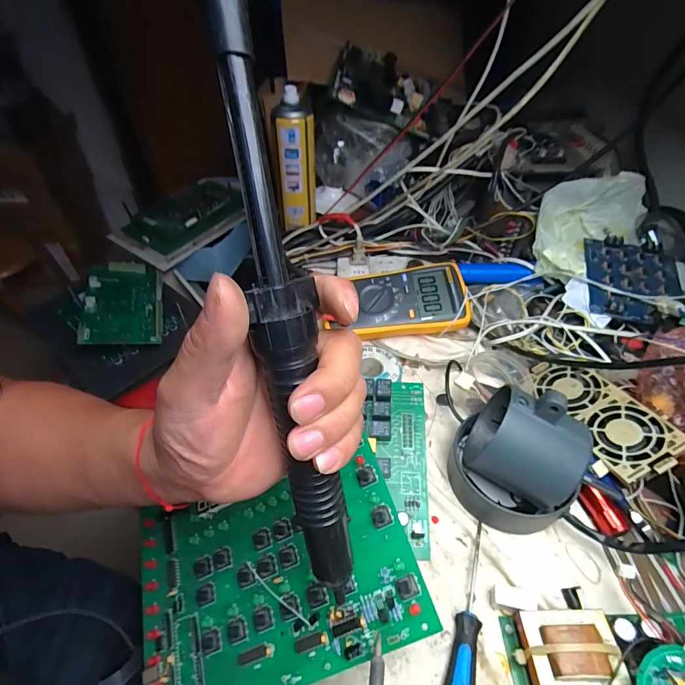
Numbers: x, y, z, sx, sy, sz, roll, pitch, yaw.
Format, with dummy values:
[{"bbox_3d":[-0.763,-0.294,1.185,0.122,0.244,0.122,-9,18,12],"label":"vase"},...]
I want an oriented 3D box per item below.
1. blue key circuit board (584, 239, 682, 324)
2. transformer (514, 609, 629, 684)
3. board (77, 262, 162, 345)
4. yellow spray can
[{"bbox_3d":[0.348,-0.074,0.474,0.103,0.012,0.117,12,60,8],"label":"blue key circuit board"},{"bbox_3d":[0.154,0.213,0.274,0.062,0.036,0.049,0,47,-1],"label":"transformer"},{"bbox_3d":[-0.379,-0.073,0.686,0.115,0.016,0.199,-3,53,-23],"label":"board"},{"bbox_3d":[-0.073,-0.282,0.634,0.059,0.197,0.064,-3,47,-3],"label":"yellow spray can"}]

